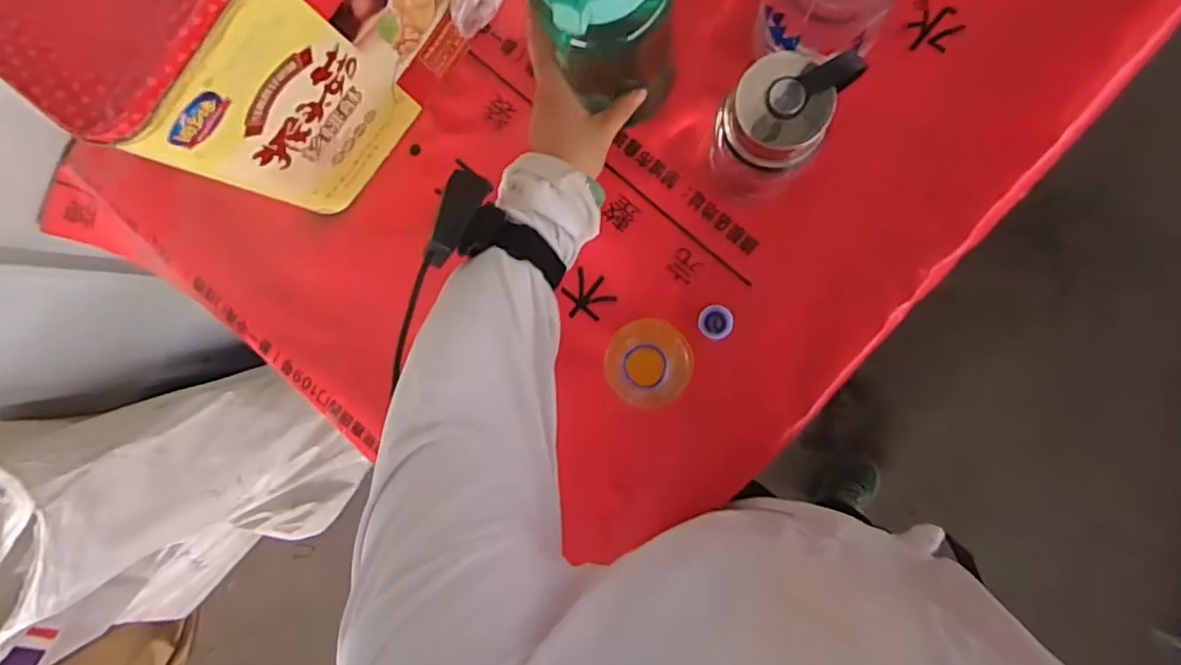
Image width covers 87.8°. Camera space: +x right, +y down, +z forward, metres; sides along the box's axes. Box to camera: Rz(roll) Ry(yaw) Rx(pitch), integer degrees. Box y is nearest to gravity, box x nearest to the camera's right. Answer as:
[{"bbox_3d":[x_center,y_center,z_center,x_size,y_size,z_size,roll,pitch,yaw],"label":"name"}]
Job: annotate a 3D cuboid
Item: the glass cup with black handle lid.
[{"bbox_3d":[0.150,-0.161,0.490,0.071,0.172,0.084,38,95,5],"label":"glass cup with black handle lid"}]

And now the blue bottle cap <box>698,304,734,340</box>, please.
[{"bbox_3d":[0.119,-0.010,0.583,0.032,0.008,0.032,0,91,7],"label":"blue bottle cap"}]

